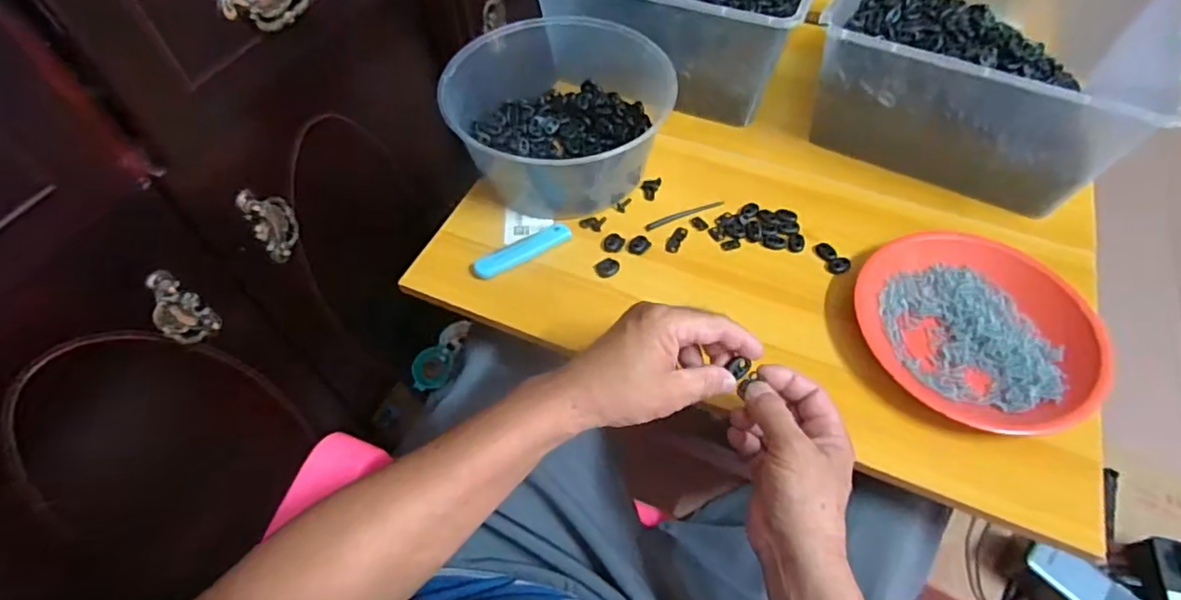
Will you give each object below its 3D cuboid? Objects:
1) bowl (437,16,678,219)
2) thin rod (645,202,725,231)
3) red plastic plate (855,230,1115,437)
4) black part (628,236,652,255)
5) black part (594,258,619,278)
[{"bbox_3d":[-0.034,-0.196,0.618,0.206,0.103,0.199,0,55,0],"label":"bowl"},{"bbox_3d":[0.096,-0.088,0.601,0.087,0.004,0.010,-20,58,-13],"label":"thin rod"},{"bbox_3d":[0.325,0.021,0.500,0.188,0.029,0.163,24,59,16],"label":"red plastic plate"},{"bbox_3d":[0.048,-0.054,0.579,0.020,0.005,0.022,0,55,0],"label":"black part"},{"bbox_3d":[0.016,-0.032,0.566,0.023,0.004,0.021,0,55,0],"label":"black part"}]

